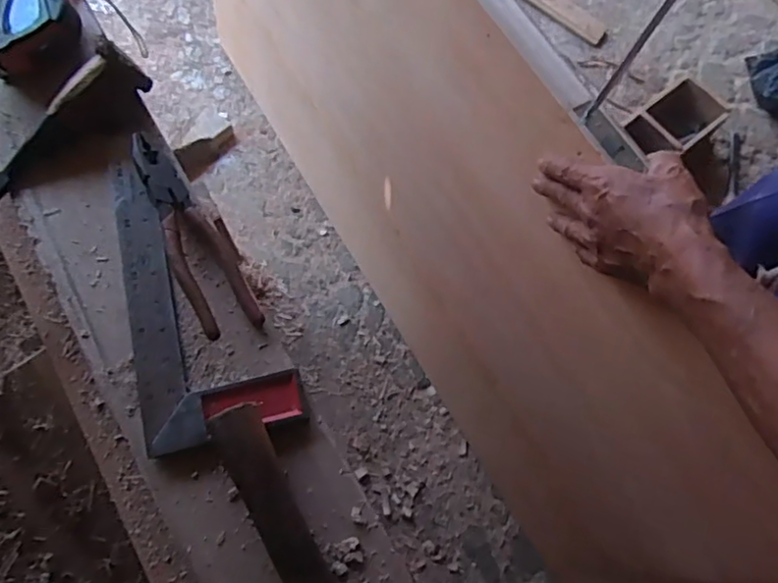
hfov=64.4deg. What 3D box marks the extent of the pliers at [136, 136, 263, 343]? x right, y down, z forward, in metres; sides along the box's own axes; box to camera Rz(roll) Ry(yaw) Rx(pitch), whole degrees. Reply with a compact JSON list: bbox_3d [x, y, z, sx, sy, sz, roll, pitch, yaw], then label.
[{"bbox_3d":[-0.168,-0.050,0.509,0.050,0.013,0.190,-22,75,-38],"label":"pliers"}]

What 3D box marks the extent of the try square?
[{"bbox_3d":[-0.157,-0.004,0.503,0.118,0.013,0.248,-16,73,-3],"label":"try square"}]

